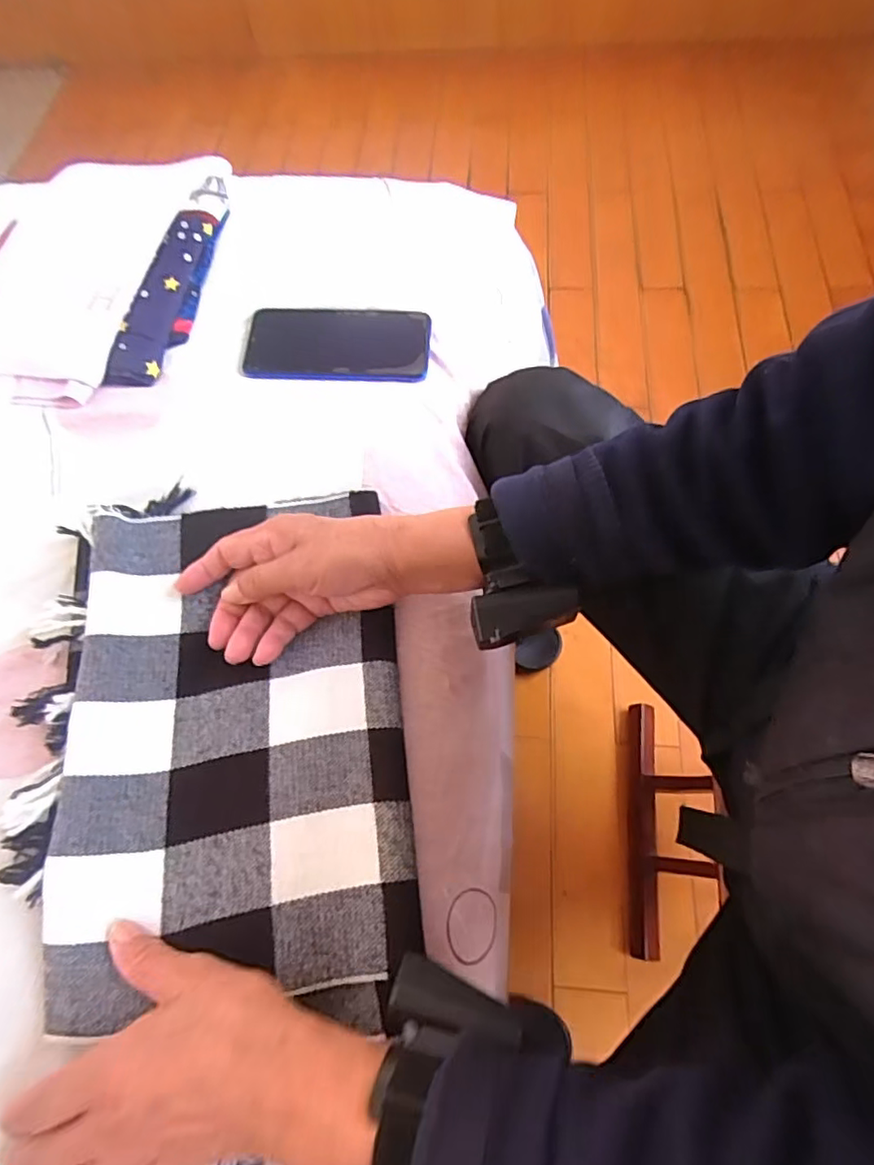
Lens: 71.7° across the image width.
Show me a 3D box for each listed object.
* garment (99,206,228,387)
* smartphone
[{"bbox_3d":[-0.253,-0.278,0.573,0.061,0.020,0.218,7,67,7],"label":"garment"},{"bbox_3d":[-0.091,-0.217,0.551,0.164,0.012,0.079,3,66,5],"label":"smartphone"}]

